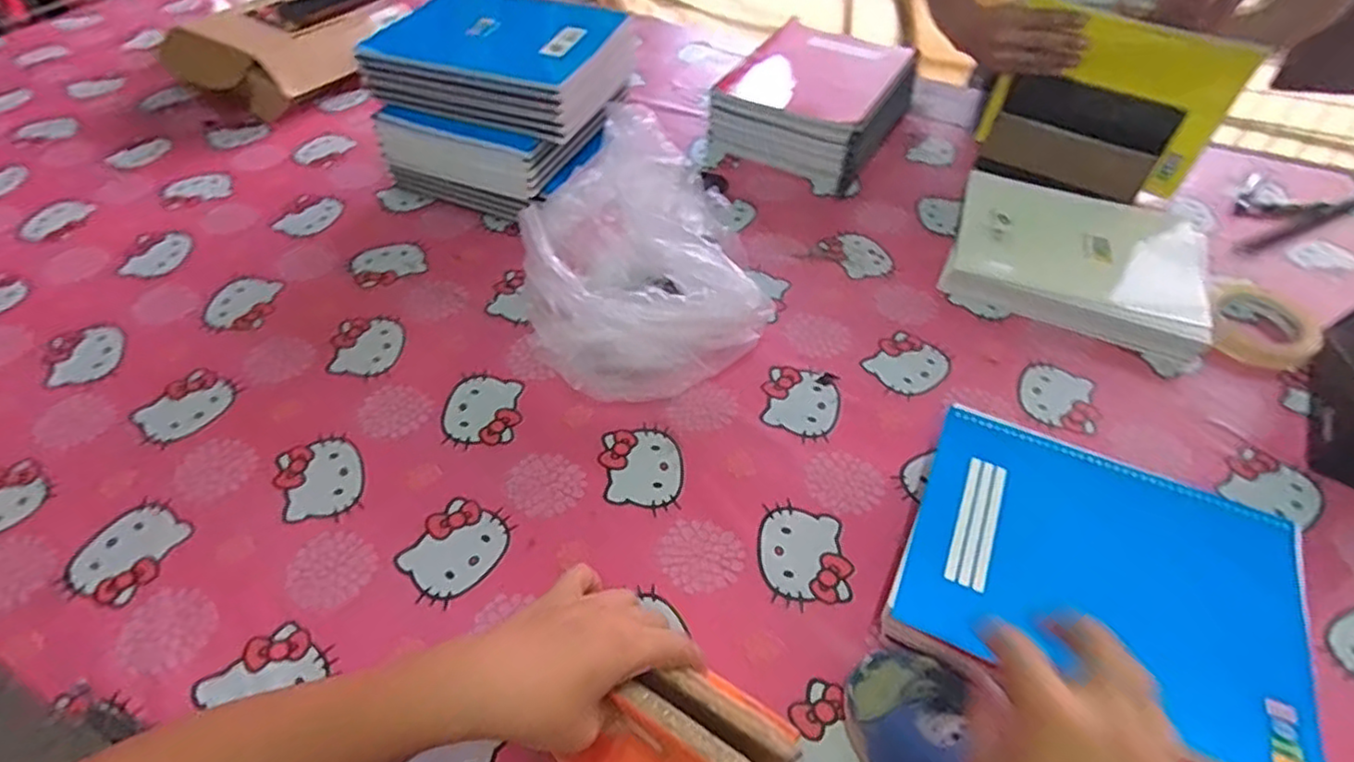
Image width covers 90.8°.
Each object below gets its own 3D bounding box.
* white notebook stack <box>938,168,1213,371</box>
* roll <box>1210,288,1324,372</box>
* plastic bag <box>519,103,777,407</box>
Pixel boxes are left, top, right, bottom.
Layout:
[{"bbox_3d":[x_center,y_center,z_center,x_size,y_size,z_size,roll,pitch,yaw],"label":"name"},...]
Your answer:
[{"bbox_3d":[0.451,-0.140,0.753,0.260,0.043,0.215,19,51,15],"label":"white notebook stack"},{"bbox_3d":[0.604,-0.052,0.691,0.096,0.027,0.096,0,49,0],"label":"roll"},{"bbox_3d":[-0.035,-0.126,0.672,0.214,0.137,0.262,-4,49,-5],"label":"plastic bag"}]

